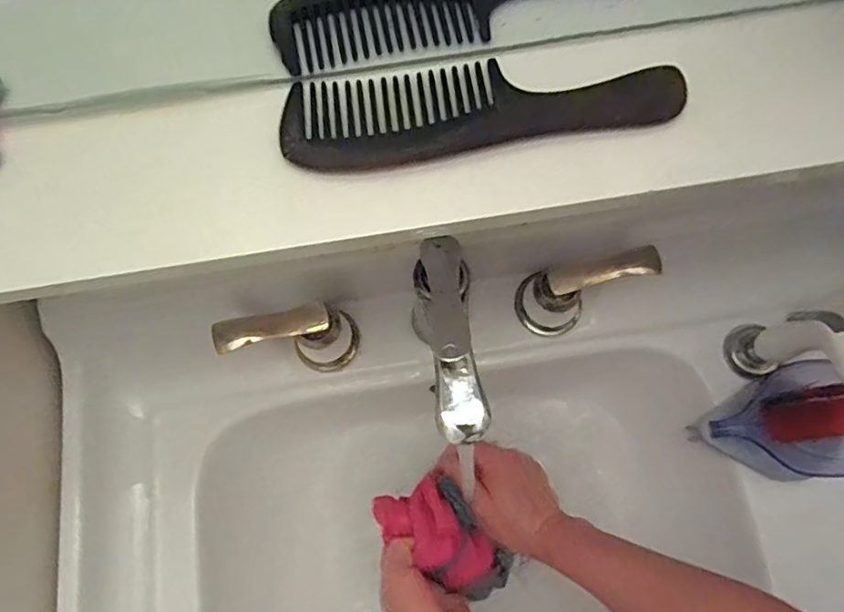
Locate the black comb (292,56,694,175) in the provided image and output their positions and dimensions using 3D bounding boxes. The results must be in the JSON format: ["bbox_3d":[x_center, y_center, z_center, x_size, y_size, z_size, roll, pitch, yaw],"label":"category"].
[{"bbox_3d":[0.029,-0.100,0.282,0.191,0.007,0.050,-8,72,-1],"label":"black comb"}]

